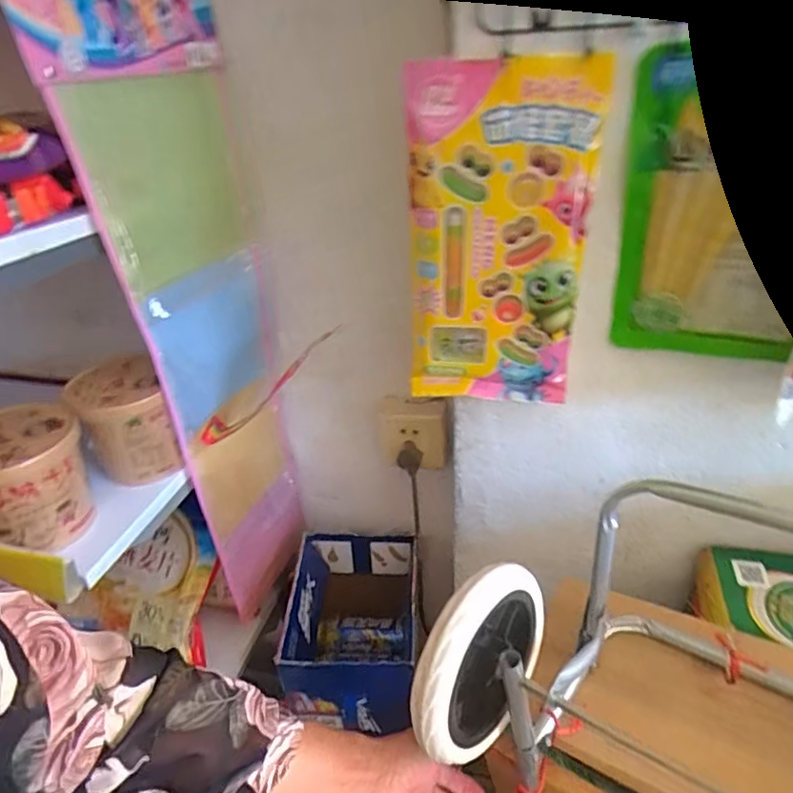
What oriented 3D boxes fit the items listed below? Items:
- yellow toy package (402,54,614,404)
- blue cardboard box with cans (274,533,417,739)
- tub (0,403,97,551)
[{"bbox_3d":[0.086,-0.126,0.477,0.149,0.284,0.034,4,36,11],"label":"yellow toy package"},{"bbox_3d":[-0.057,0.370,0.840,0.178,0.220,0.226,-2,35,3],"label":"blue cardboard box with cans"},{"bbox_3d":[-0.362,0.082,0.539,0.101,0.109,0.112,27,45,36],"label":"tub"}]

